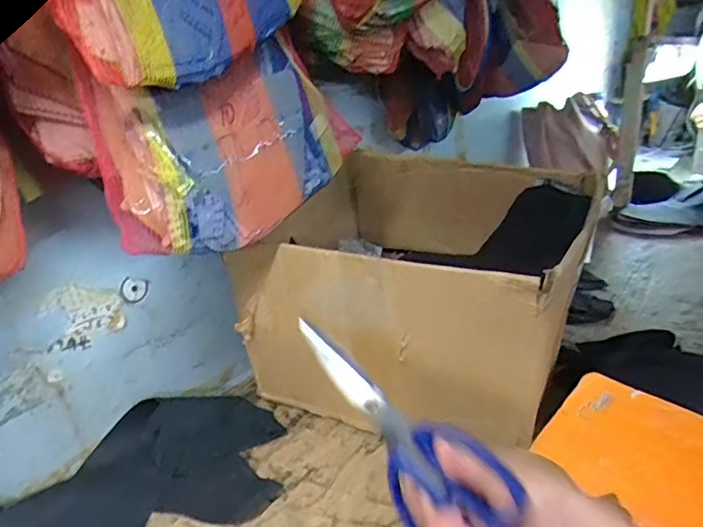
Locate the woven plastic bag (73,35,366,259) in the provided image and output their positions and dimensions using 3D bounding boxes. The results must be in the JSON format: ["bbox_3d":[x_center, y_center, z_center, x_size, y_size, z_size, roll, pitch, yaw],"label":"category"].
[{"bbox_3d":[-0.104,-0.112,0.532,0.062,0.151,0.277,9,25,35],"label":"woven plastic bag"}]

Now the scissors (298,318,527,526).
[{"bbox_3d":[0.025,0.106,0.369,0.184,0.081,0.013,49,24,25],"label":"scissors"}]

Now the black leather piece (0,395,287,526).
[{"bbox_3d":[-0.241,0.240,0.549,0.227,0.051,0.407,11,26,34],"label":"black leather piece"}]

